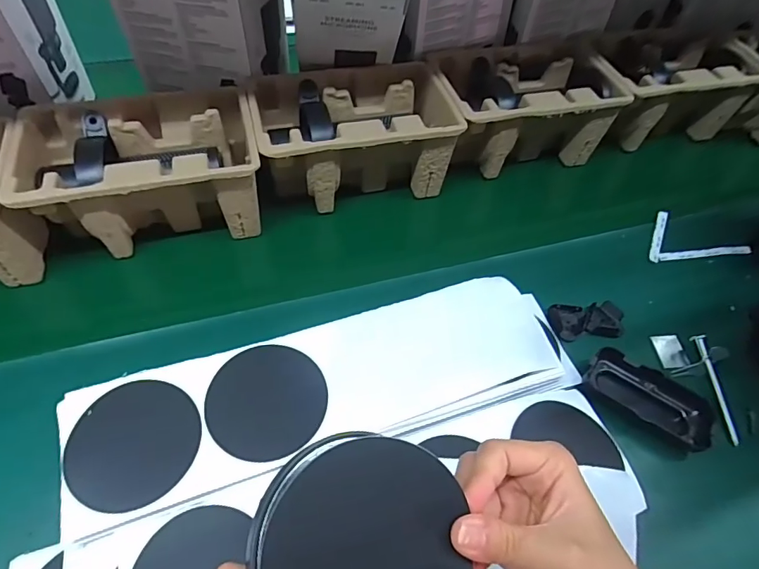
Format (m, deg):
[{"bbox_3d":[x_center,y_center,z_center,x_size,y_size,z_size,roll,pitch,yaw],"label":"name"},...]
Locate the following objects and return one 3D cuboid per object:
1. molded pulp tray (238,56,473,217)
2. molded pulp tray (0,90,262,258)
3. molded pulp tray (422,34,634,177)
[{"bbox_3d":[-0.030,-0.177,0.562,0.229,0.104,0.147,-13,55,-11],"label":"molded pulp tray"},{"bbox_3d":[-0.242,-0.117,0.502,0.228,0.105,0.143,-12,55,-10],"label":"molded pulp tray"},{"bbox_3d":[0.188,-0.234,0.620,0.229,0.106,0.154,-12,55,-10],"label":"molded pulp tray"}]

